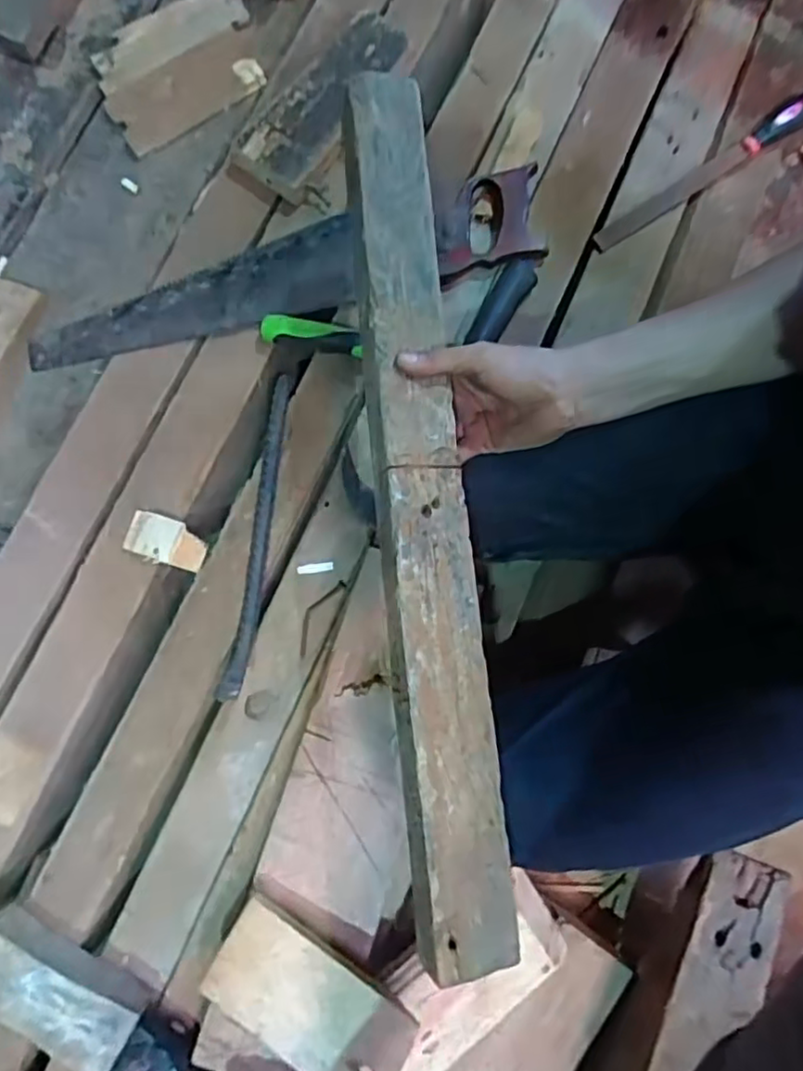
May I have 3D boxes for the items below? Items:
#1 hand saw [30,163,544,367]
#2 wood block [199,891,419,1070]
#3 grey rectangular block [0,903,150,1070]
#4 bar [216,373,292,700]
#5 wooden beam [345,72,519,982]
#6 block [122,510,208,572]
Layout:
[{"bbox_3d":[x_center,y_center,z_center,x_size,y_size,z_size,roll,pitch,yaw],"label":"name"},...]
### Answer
[{"bbox_3d":[-0.125,-0.281,0.690,0.553,0.048,0.107,-12,80,-4],"label":"hand saw"},{"bbox_3d":[-0.074,0.381,0.525,0.169,0.024,0.080,34,81,5],"label":"wood block"},{"bbox_3d":[-0.310,0.403,0.566,0.157,0.037,0.069,31,80,4],"label":"grey rectangular block"},{"bbox_3d":[-0.142,-0.007,0.639,0.023,0.048,0.321,7,79,0],"label":"bar"},{"bbox_3d":[0.014,-0.040,0.457,0.064,0.033,0.622,-5,81,-2],"label":"wooden beam"},{"bbox_3d":[-0.239,0.005,0.652,0.085,0.016,0.045,16,80,2],"label":"block"}]

